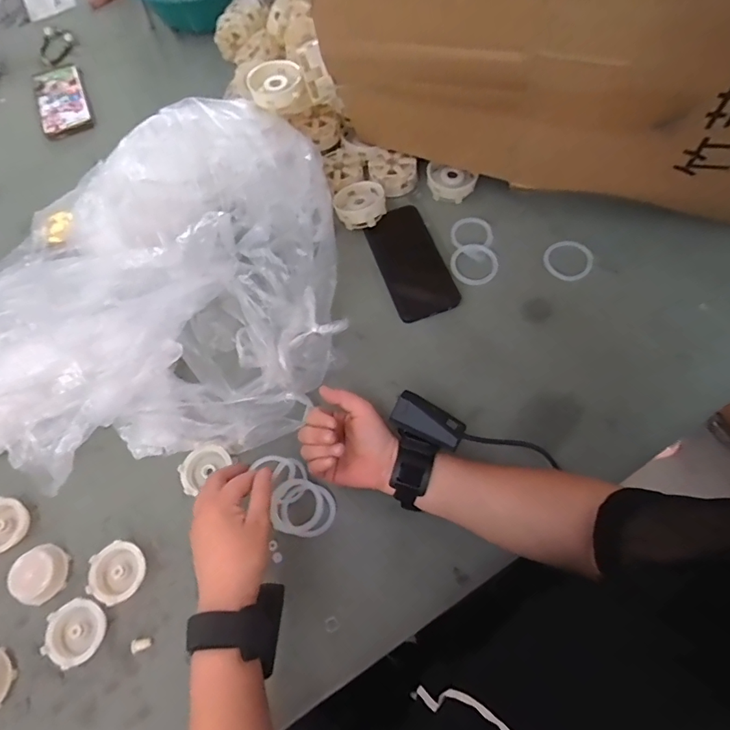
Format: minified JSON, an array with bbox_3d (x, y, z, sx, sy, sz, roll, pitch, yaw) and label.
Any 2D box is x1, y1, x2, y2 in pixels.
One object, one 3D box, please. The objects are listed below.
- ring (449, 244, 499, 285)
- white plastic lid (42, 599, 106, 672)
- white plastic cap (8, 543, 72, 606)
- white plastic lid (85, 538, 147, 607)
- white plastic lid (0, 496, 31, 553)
[{"bbox_3d":[0.138,-0.130,0.574,0.056,0.009,0.058,-1,67,3],"label":"ring"},{"bbox_3d":[-0.279,0.258,0.432,0.053,0.017,0.051,-32,69,-10],"label":"white plastic lid"},{"bbox_3d":[-0.328,0.212,0.454,0.049,0.023,0.048,-1,67,3],"label":"white plastic cap"},{"bbox_3d":[-0.248,0.209,0.450,0.053,0.018,0.053,-1,67,3],"label":"white plastic lid"},{"bbox_3d":[-0.388,0.171,0.476,0.052,0.020,0.049,-1,67,3],"label":"white plastic lid"}]

